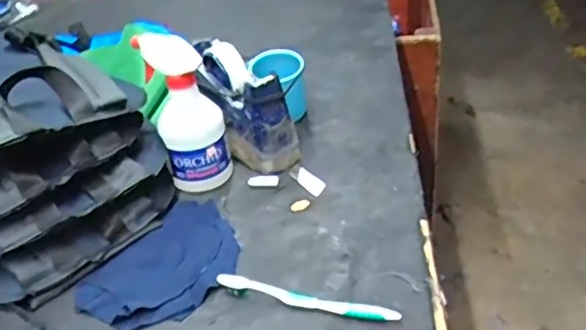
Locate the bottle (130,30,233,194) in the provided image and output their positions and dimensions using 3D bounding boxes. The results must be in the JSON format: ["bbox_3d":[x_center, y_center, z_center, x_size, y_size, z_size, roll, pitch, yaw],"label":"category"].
[{"bbox_3d":[-0.124,-0.060,0.716,0.080,0.178,0.060,-11,36,-6],"label":"bottle"}]

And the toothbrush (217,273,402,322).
[{"bbox_3d":[0.012,0.129,0.589,0.178,0.013,0.016,7,38,19],"label":"toothbrush"}]

